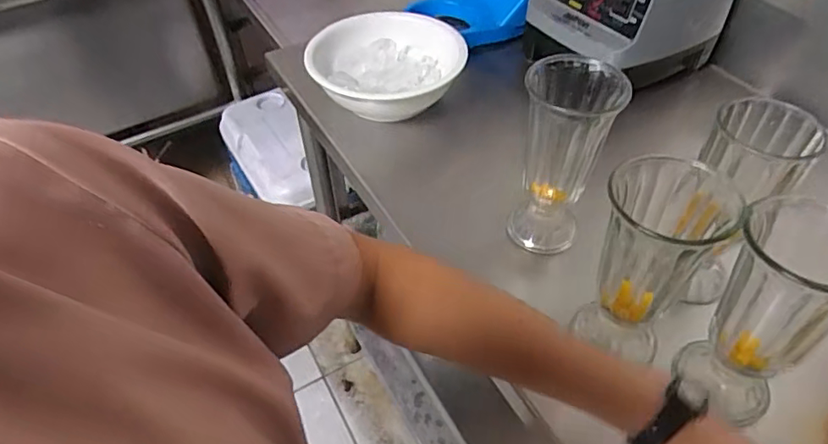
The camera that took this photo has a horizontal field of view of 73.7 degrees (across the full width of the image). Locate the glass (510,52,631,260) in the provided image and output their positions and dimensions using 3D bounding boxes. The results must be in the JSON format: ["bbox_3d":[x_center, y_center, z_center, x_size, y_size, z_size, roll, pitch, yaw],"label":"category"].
[{"bbox_3d":[0.142,-0.064,0.538,0.082,0.179,0.098,11,50,12],"label":"glass"}]

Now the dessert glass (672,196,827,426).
[{"bbox_3d":[0.257,0.070,0.408,0.076,0.177,0.082,-37,56,-27],"label":"dessert glass"}]

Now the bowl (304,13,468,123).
[{"bbox_3d":[-0.037,-0.209,0.756,0.203,0.076,0.207,-5,48,-1],"label":"bowl"}]

